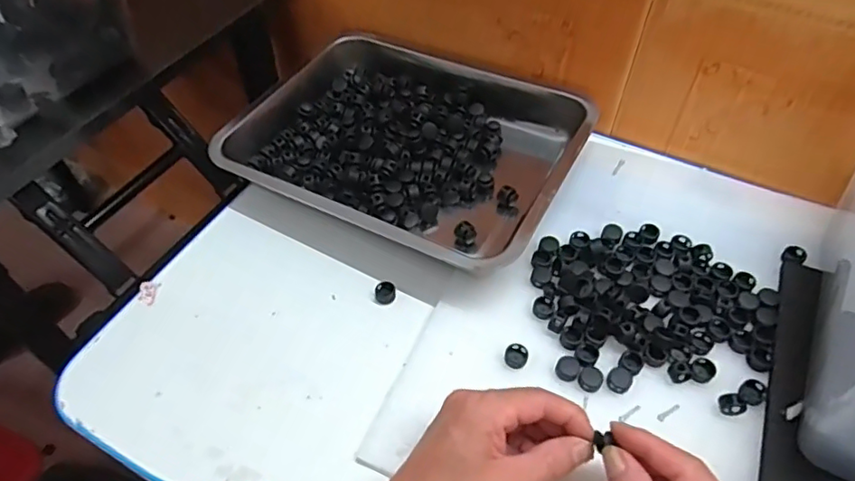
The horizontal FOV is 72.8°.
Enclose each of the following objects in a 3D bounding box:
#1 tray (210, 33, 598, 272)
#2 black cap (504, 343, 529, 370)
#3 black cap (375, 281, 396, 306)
[{"bbox_3d":[-0.016,-0.102,0.565,0.312,0.056,0.253,25,56,18],"label":"tray"},{"bbox_3d":[0.067,0.086,0.437,0.017,0.009,0.018,0,52,0],"label":"black cap"},{"bbox_3d":[-0.035,0.044,0.485,0.017,0.008,0.018,0,52,0],"label":"black cap"}]

